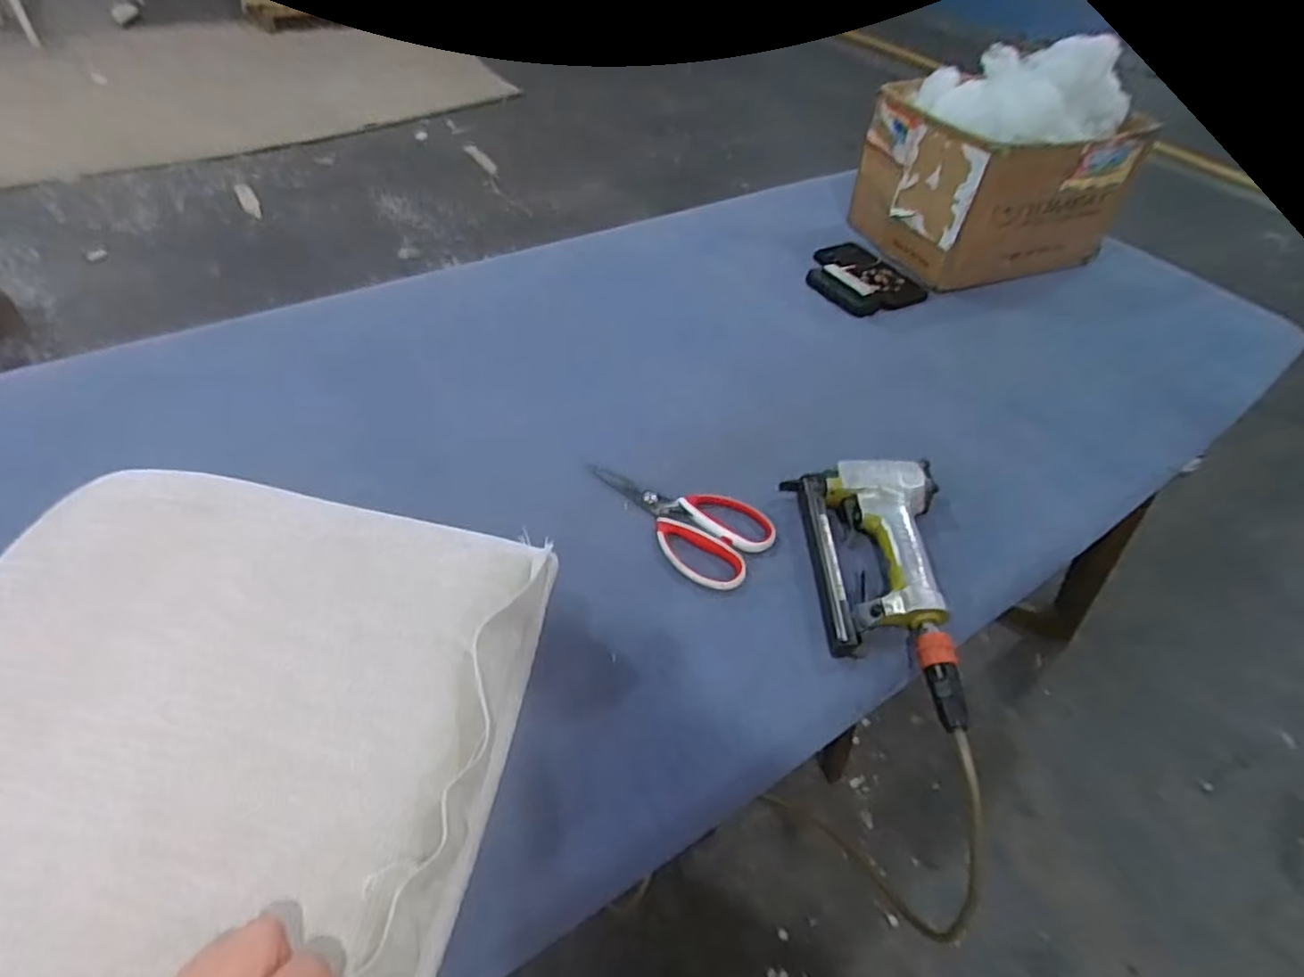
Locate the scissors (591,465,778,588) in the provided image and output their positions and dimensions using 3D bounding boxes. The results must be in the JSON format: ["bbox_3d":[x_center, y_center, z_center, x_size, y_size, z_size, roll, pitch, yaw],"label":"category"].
[{"bbox_3d":[0.018,0.021,0.634,0.181,0.013,0.092,31,51,22],"label":"scissors"}]

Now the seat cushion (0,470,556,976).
[{"bbox_3d":[-0.289,0.170,0.399,0.367,0.047,0.417,10,46,3],"label":"seat cushion"}]

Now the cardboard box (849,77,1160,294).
[{"bbox_3d":[0.472,-0.424,0.981,0.289,0.203,0.240,-10,49,-15],"label":"cardboard box"}]

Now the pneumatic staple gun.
[{"bbox_3d":[0.204,0.052,0.609,0.137,0.045,0.182,-2,47,-8],"label":"pneumatic staple gun"}]

